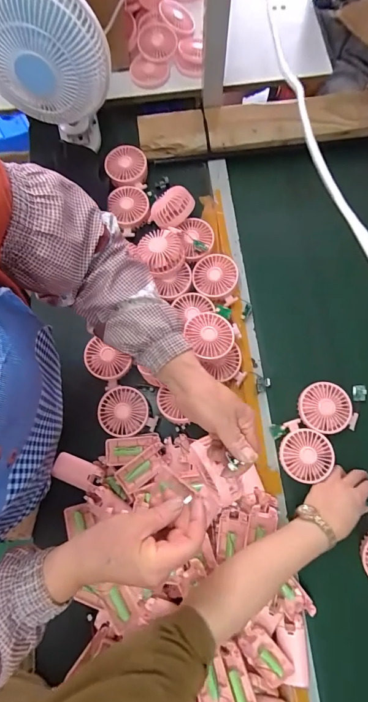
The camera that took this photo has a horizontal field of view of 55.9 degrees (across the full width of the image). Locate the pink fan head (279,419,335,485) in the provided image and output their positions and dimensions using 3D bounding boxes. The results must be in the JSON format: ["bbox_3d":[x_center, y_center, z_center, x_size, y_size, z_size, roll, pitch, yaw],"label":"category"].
[{"bbox_3d":[0.207,0.177,0.594,0.091,0.029,0.086,0,73,1],"label":"pink fan head"}]

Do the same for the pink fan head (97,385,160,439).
[{"bbox_3d":[-0.104,0.106,0.610,0.091,0.027,0.086,-16,73,-4],"label":"pink fan head"}]

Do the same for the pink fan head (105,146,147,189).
[{"bbox_3d":[-0.122,-0.387,0.742,0.089,0.034,0.095,4,73,2],"label":"pink fan head"}]

